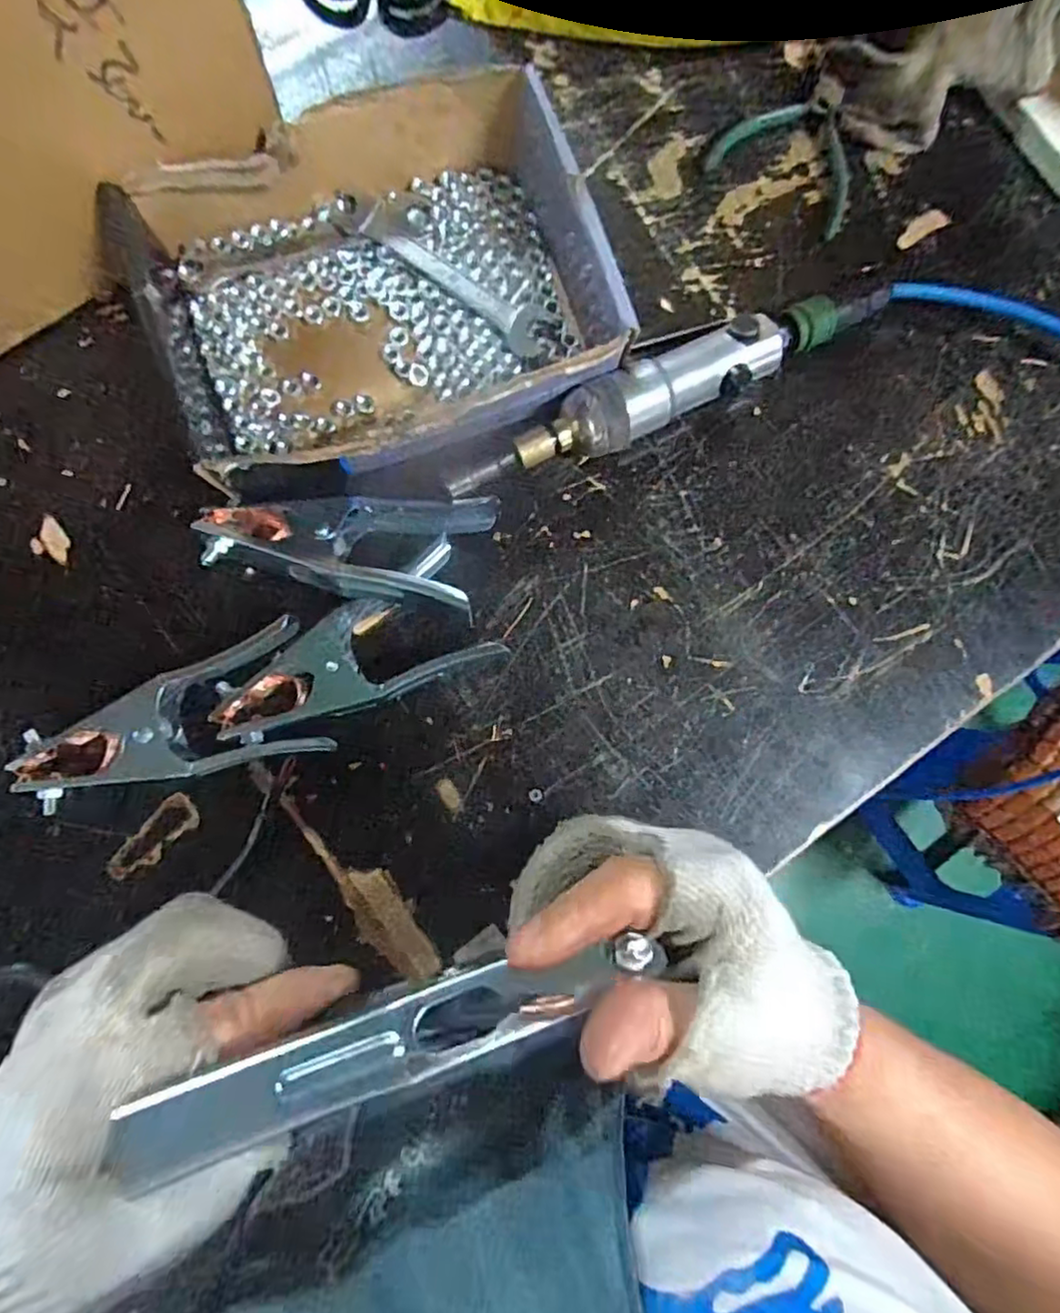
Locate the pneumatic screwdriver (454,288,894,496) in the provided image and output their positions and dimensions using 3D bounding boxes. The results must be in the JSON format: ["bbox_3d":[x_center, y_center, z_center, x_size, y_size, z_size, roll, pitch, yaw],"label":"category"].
[{"bbox_3d":[0.087,-0.163,0.390,0.299,0.043,0.042,-25,86,-6],"label":"pneumatic screwdriver"}]

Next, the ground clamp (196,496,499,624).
[{"bbox_3d":[-0.105,-0.072,0.372,0.157,0.034,0.073,10,83,-3],"label":"ground clamp"}]

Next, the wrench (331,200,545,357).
[{"bbox_3d":[-0.051,-0.236,0.391,0.141,0.008,0.031,33,83,0],"label":"wrench"}]

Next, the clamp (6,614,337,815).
[{"bbox_3d":[-0.202,0.042,0.359,0.159,0.026,0.076,-20,86,-6],"label":"clamp"}]

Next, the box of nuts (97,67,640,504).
[{"bbox_3d":[-0.087,-0.210,0.371,0.251,0.064,0.187,-22,86,-6],"label":"box of nuts"}]

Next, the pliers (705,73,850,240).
[{"bbox_3d":[0.181,-0.343,0.423,0.100,0.014,0.090,30,83,0],"label":"pliers"}]

